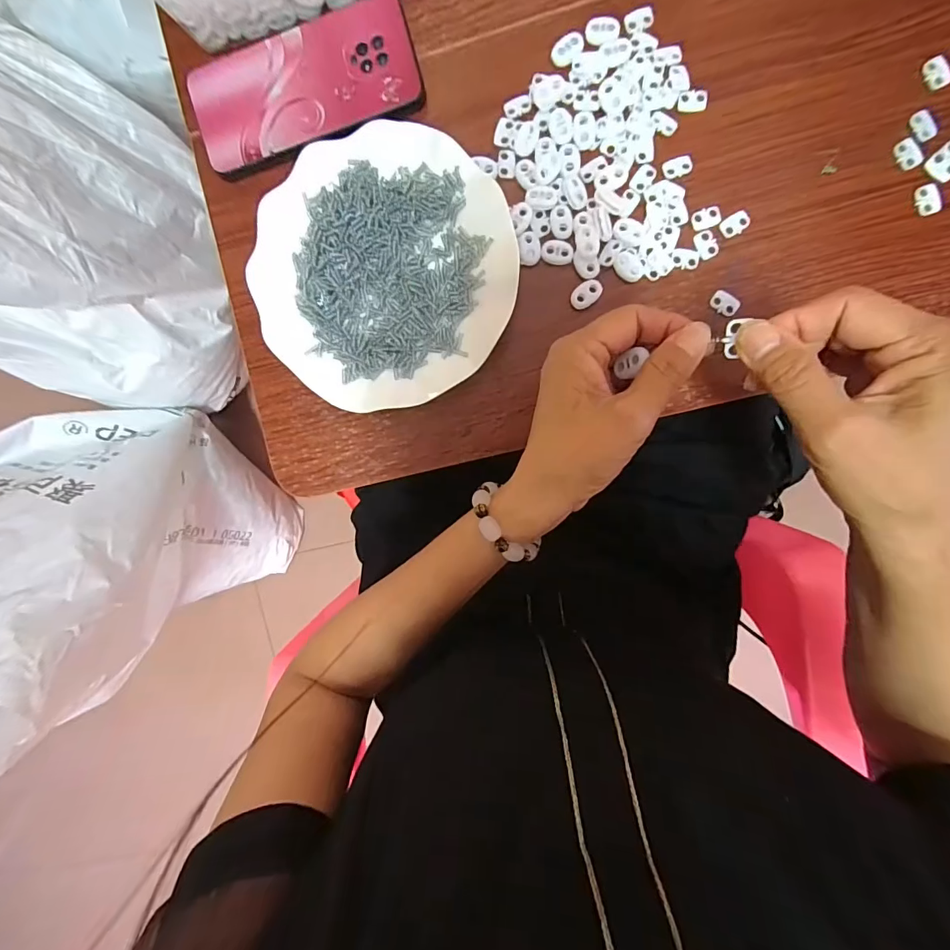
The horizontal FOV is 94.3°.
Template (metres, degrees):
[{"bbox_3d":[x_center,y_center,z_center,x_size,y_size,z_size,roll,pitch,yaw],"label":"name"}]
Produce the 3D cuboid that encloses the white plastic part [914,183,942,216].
[{"bbox_3d":[0.297,-0.181,0.290,0.011,0.007,0.019,-22,94,7],"label":"white plastic part"}]

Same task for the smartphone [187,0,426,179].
[{"bbox_3d":[-0.122,-0.277,0.314,0.161,0.008,0.076,-16,94,7],"label":"smartphone"}]

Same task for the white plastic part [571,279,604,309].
[{"bbox_3d":[0.080,-0.129,0.314,0.024,0.005,0.016,-36,92,8],"label":"white plastic part"}]

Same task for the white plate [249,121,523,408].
[{"bbox_3d":[-0.064,-0.142,0.312,0.177,0.027,0.181,1,96,5],"label":"white plate"}]

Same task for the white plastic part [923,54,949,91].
[{"bbox_3d":[0.298,-0.259,0.284,0.013,0.004,0.019,-27,93,7],"label":"white plastic part"}]

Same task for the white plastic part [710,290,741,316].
[{"bbox_3d":[0.174,-0.119,0.306,0.019,0.005,0.013,37,98,0],"label":"white plastic part"}]

